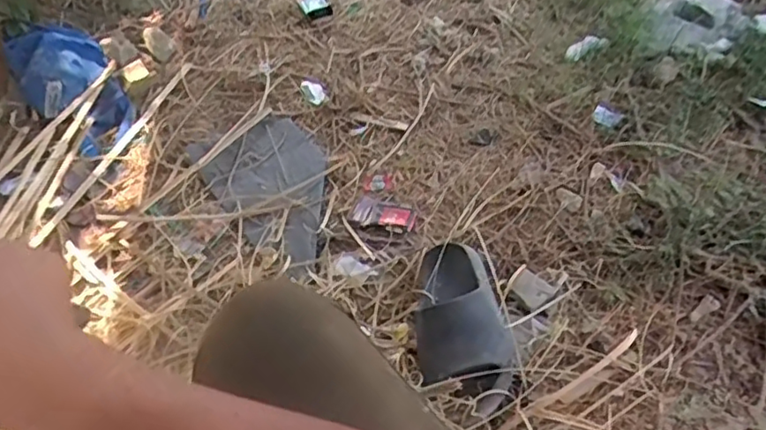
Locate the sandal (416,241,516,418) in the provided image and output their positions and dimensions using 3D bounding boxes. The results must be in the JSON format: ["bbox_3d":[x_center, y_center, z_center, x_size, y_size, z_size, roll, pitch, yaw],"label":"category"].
[{"bbox_3d":[0.107,0.131,0.889,0.120,0.075,0.253,-1,48,-3],"label":"sandal"}]

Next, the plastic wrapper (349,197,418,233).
[{"bbox_3d":[0.002,0.000,1.074,0.106,0.012,0.054,12,49,9],"label":"plastic wrapper"}]

